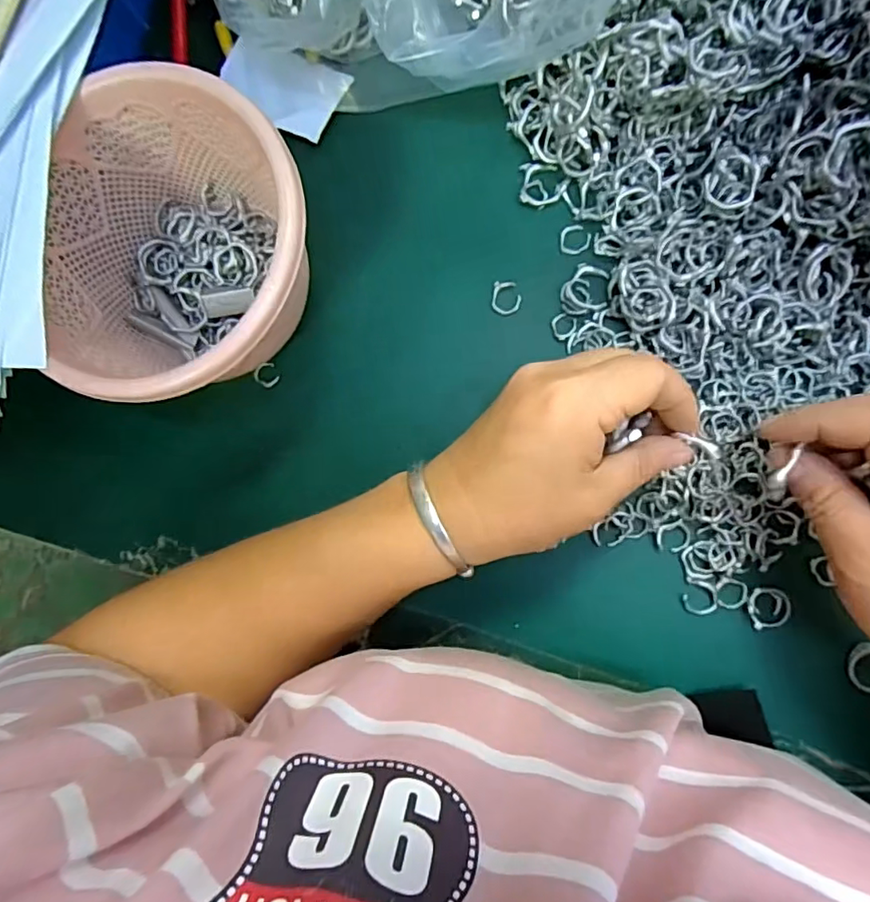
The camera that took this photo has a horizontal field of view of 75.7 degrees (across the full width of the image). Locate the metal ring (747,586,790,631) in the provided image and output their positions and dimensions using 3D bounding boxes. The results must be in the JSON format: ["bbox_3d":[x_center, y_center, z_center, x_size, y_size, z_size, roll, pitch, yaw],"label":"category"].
[{"bbox_3d":[0.169,0.079,0.283,0.020,0.004,0.020,0,87,9],"label":"metal ring"}]

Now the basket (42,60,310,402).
[{"bbox_3d":[-0.122,-0.096,0.290,0.137,0.093,0.139,0,87,9],"label":"basket"}]

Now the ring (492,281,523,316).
[{"bbox_3d":[0.040,-0.085,0.311,0.016,0.004,0.018,6,88,9],"label":"ring"}]

